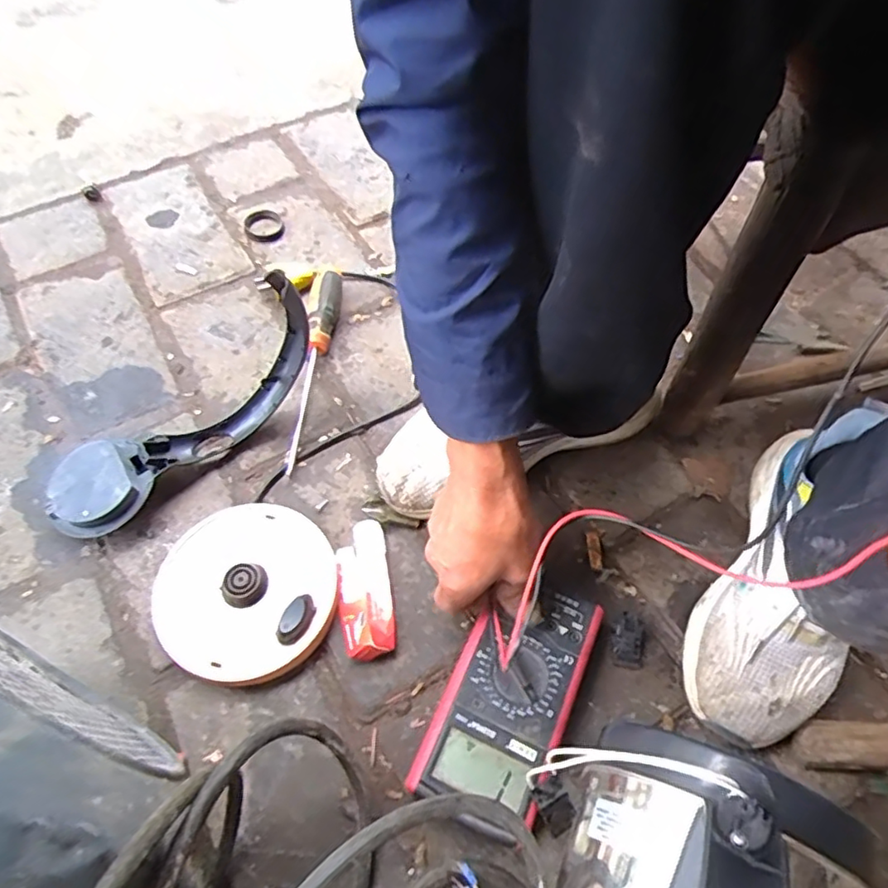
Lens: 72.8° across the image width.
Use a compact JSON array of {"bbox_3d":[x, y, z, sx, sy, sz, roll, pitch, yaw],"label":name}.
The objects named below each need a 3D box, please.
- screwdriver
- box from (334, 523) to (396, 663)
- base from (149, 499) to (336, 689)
[{"bbox_3d":[-0.129,-0.081,0.599,0.032,0.034,0.227,2,59,0],"label":"screwdriver"},{"bbox_3d":[-0.065,0.115,0.490,0.042,0.023,0.113,-9,59,-7],"label":"box"},{"bbox_3d":[-0.159,0.115,0.484,0.144,0.033,0.139,1,59,-1],"label":"base"}]

